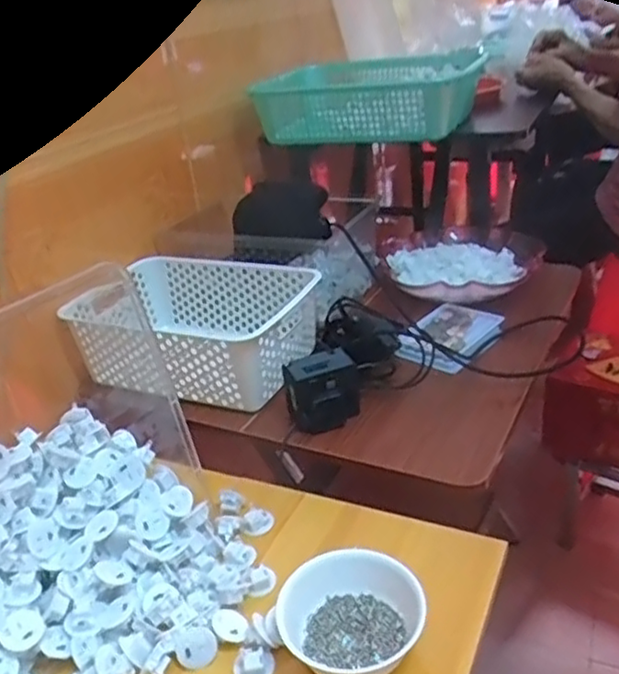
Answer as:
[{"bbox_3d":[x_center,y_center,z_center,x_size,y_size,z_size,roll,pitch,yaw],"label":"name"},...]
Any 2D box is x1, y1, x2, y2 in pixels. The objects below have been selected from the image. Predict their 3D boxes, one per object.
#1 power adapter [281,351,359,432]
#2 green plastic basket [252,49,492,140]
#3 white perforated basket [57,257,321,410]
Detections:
[{"bbox_3d":[0.014,0.063,0.782,0.083,0.074,0.051,-12,29,-13],"label":"power adapter"},{"bbox_3d":[0.096,-0.407,1.164,0.369,0.098,0.228,6,30,20],"label":"green plastic basket"},{"bbox_3d":[-0.147,-0.012,0.905,0.300,0.113,0.209,6,30,20],"label":"white perforated basket"}]

